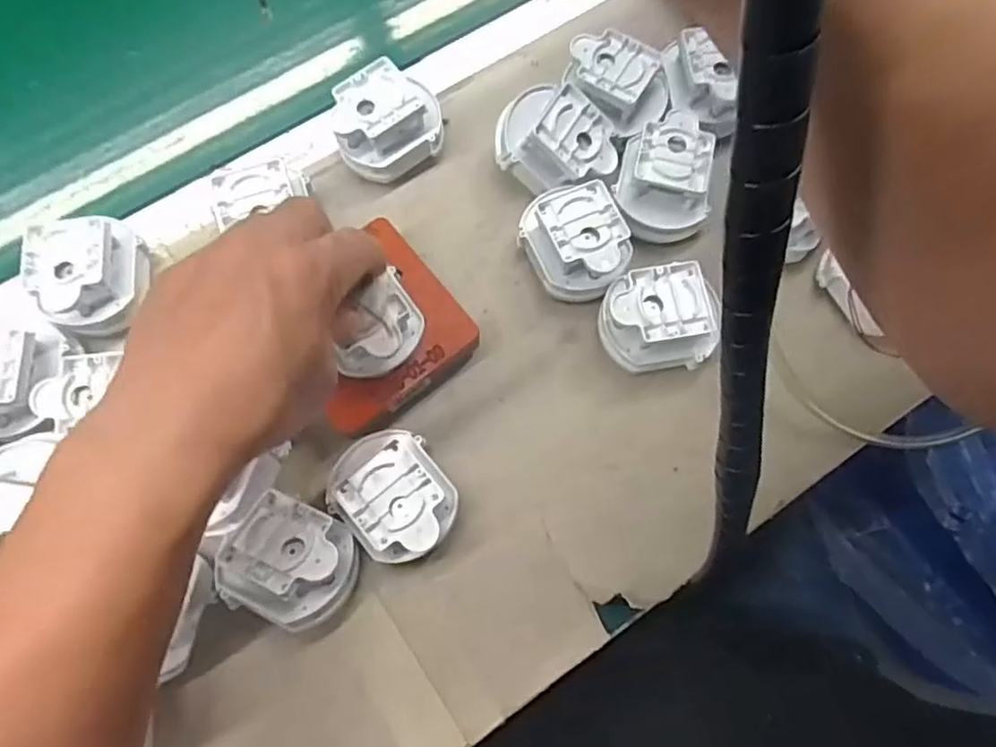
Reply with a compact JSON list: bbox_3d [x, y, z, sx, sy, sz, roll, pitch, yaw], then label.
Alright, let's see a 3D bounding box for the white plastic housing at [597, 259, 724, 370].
[{"bbox_3d":[0.094,-0.030,0.385,0.062,0.048,0.053,-7,74,-3],"label":"white plastic housing"}]

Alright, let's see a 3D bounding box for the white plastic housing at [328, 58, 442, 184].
[{"bbox_3d":[-0.072,-0.160,0.421,0.067,0.055,0.053,-32,77,-9],"label":"white plastic housing"}]

